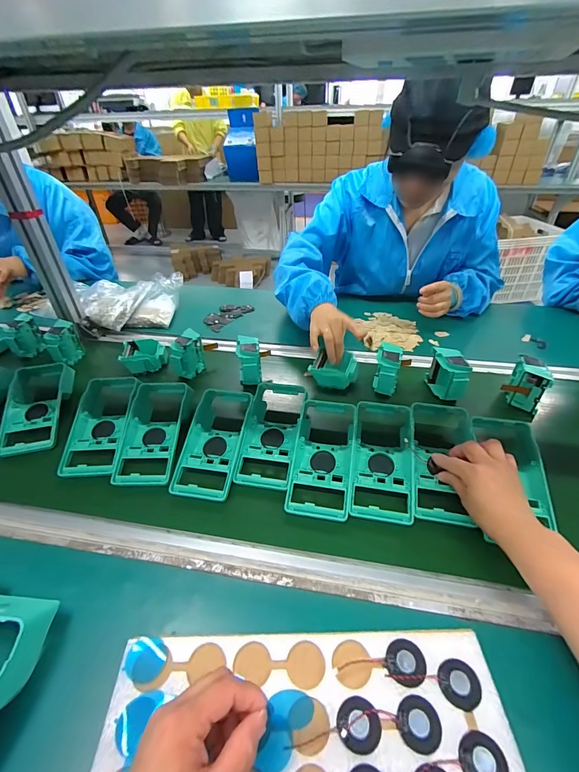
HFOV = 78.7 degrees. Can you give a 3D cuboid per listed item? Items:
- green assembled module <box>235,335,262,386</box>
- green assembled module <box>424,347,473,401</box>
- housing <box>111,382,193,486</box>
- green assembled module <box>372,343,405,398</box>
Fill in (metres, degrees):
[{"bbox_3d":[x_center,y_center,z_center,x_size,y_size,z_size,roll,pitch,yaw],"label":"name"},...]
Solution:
[{"bbox_3d":[-0.073,-0.046,0.654,0.043,0.071,0.062,-3,37,0],"label":"green assembled module"},{"bbox_3d":[0.275,-0.022,0.612,0.049,0.073,0.080,-3,37,0],"label":"green assembled module"},{"bbox_3d":[-0.199,0.059,0.552,0.096,0.055,0.204,-1,37,3],"label":"housing"},{"bbox_3d":[0.170,-0.025,0.620,0.040,0.076,0.070,9,38,15],"label":"green assembled module"}]

